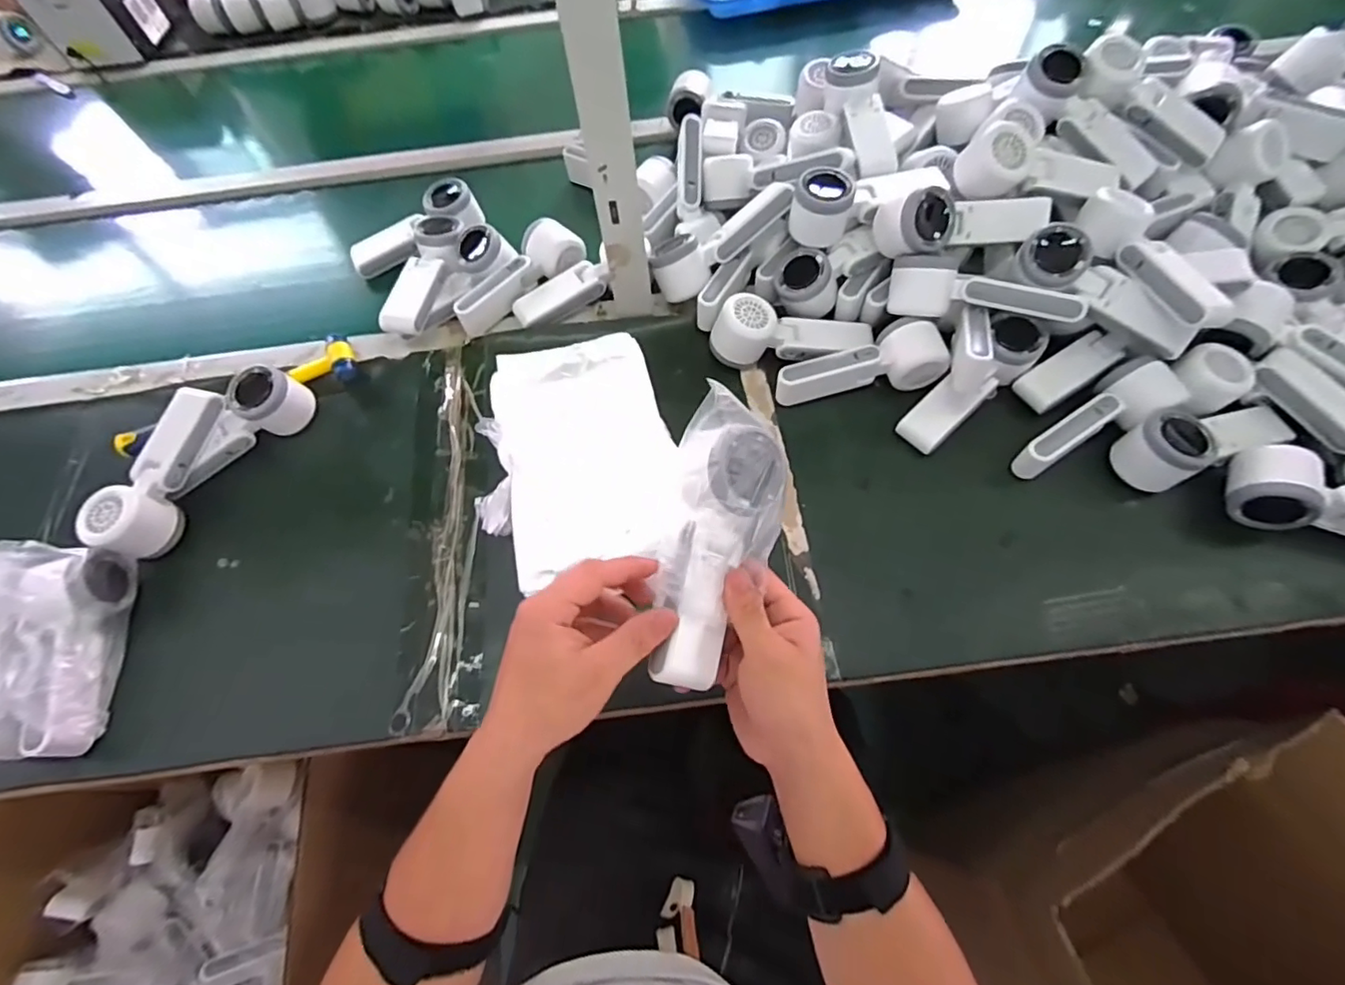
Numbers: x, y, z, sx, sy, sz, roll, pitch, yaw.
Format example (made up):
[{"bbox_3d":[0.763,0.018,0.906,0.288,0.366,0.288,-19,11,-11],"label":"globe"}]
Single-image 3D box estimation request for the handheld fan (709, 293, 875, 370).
[{"bbox_3d":[0.124,-0.167,0.590,0.164,0.057,0.054,-3,63,1],"label":"handheld fan"}]

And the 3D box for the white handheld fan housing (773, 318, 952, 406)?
[{"bbox_3d":[0.185,-0.129,0.571,0.164,0.040,0.058,-7,63,-1],"label":"white handheld fan housing"}]

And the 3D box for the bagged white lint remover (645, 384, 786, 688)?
[{"bbox_3d":[0.024,0.030,0.377,0.071,0.051,0.178,16,84,-23],"label":"bagged white lint remover"}]

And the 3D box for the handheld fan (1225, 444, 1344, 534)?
[{"bbox_3d":[0.568,0.009,0.490,0.152,0.055,0.060,15,65,10],"label":"handheld fan"}]

